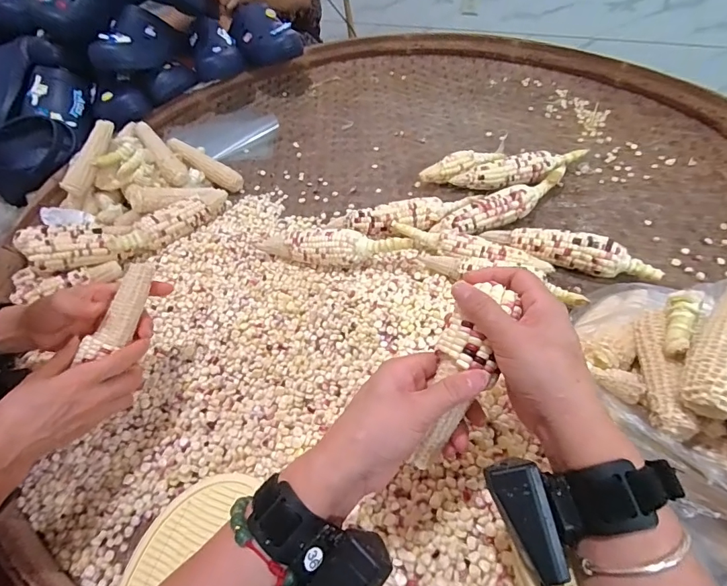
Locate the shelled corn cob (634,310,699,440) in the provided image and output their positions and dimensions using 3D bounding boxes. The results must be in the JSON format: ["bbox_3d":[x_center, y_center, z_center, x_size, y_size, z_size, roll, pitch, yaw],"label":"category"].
[{"bbox_3d":[0.245,0.062,0.350,0.023,0.030,0.107,3,48,9],"label":"shelled corn cob"}]

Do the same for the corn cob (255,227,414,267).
[{"bbox_3d":[-0.047,-0.063,0.602,0.225,0.051,0.041,3,48,9],"label":"corn cob"}]

